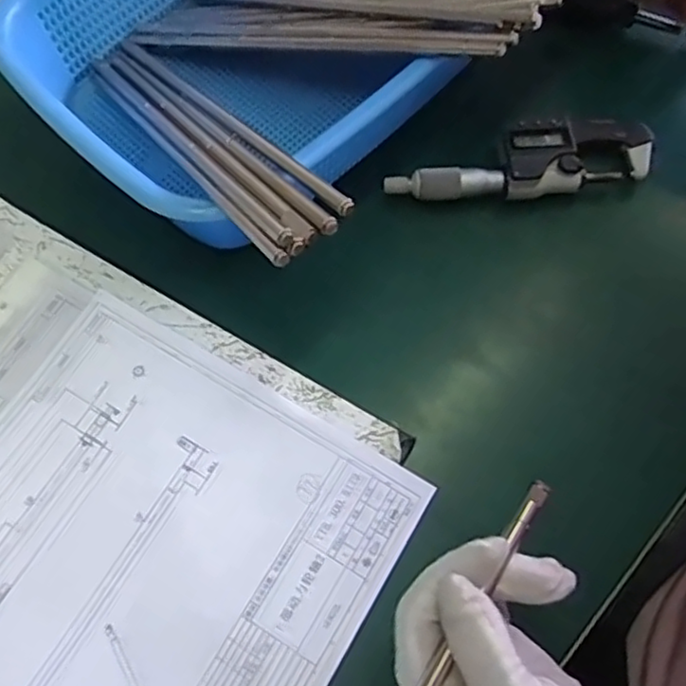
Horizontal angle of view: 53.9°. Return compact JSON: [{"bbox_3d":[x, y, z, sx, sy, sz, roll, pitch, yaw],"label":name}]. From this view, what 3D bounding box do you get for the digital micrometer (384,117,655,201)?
[{"bbox_3d":[0.106,-0.106,0.409,0.162,0.036,0.050,-9,69,-5],"label":"digital micrometer"}]

